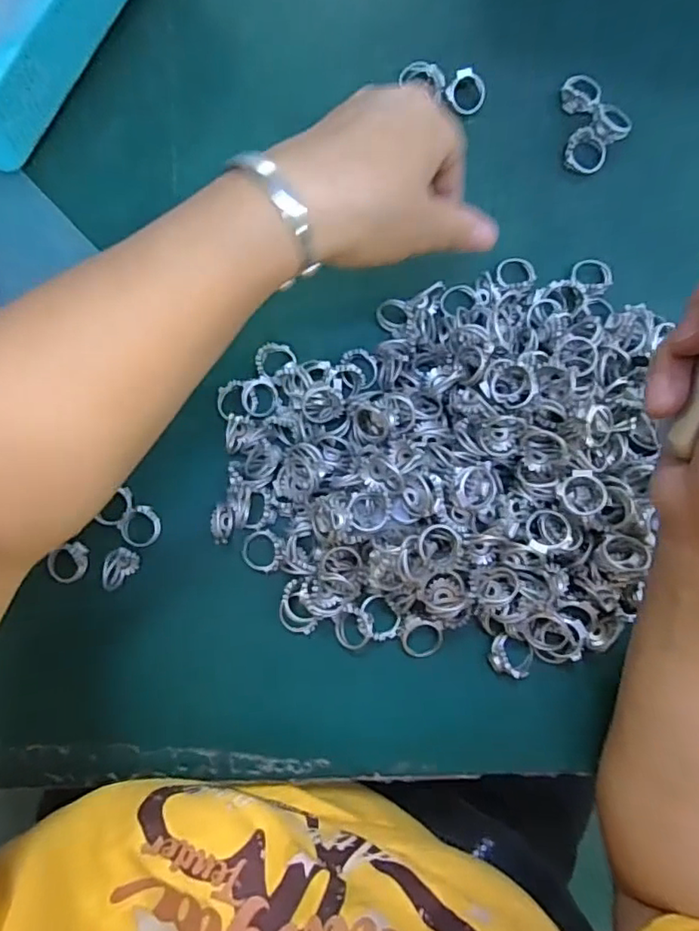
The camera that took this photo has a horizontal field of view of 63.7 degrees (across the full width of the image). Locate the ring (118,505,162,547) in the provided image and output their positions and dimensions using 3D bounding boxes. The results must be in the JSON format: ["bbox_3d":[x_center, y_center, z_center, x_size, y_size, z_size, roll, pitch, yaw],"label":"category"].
[{"bbox_3d":[-0.113,0.033,0.300,0.021,0.006,0.021,0,82,2],"label":"ring"}]

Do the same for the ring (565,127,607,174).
[{"bbox_3d":[0.137,-0.182,0.325,0.023,0.004,0.024,0,96,-2],"label":"ring"}]

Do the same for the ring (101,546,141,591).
[{"bbox_3d":[-0.119,0.054,0.294,0.012,0.018,0.021,3,82,3],"label":"ring"}]

